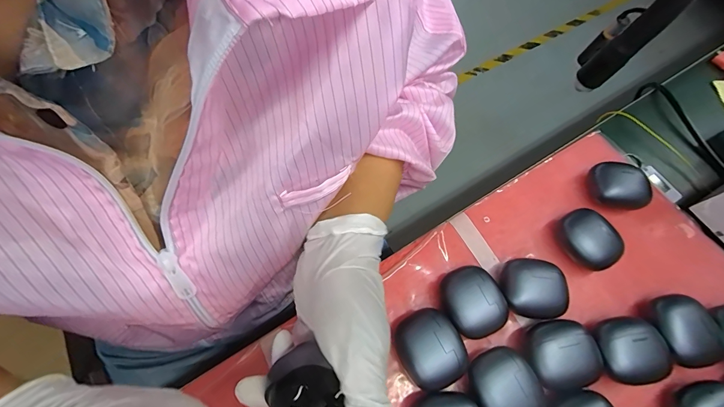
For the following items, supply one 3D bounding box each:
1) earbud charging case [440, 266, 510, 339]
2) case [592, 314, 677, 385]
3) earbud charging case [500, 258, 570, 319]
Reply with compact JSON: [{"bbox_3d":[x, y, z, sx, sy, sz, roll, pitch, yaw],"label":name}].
[{"bbox_3d":[0.093,0.084,0.284,0.045,0.030,0.055,-19,66,-12],"label":"earbud charging case"},{"bbox_3d":[0.222,0.121,0.277,0.057,0.028,0.048,-8,65,-7],"label":"case"},{"bbox_3d":[0.149,0.075,0.293,0.051,0.030,0.048,8,64,1],"label":"earbud charging case"}]

